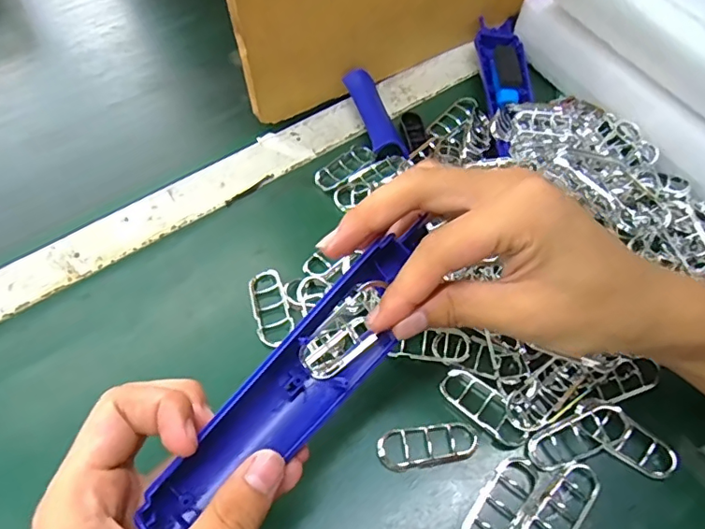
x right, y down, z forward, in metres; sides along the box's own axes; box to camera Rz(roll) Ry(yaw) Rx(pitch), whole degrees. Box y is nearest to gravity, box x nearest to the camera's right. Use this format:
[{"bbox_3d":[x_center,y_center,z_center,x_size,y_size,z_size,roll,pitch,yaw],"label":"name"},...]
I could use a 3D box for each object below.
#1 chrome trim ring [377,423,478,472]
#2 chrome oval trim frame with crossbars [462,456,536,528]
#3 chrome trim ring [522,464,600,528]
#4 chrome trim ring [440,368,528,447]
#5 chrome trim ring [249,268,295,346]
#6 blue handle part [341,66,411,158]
[{"bbox_3d":[0.040,0.097,0.284,0.054,0.006,0.020,-9,59,-4],"label":"chrome trim ring"},{"bbox_3d":[0.075,0.122,0.268,0.021,0.008,0.054,33,65,19],"label":"chrome oval trim frame with crossbars"},{"bbox_3d":[0.106,0.123,0.265,0.020,0.009,0.055,38,67,21],"label":"chrome trim ring"},{"bbox_3d":[0.073,0.078,0.291,0.052,0.004,0.020,38,67,21],"label":"chrome trim ring"},{"bbox_3d":[-0.050,0.028,0.329,0.022,0.010,0.052,-16,60,-8],"label":"chrome trim ring"},{"bbox_3d":[0.017,-0.118,0.409,0.027,0.012,0.088,-15,60,-7],"label":"blue handle part"}]

